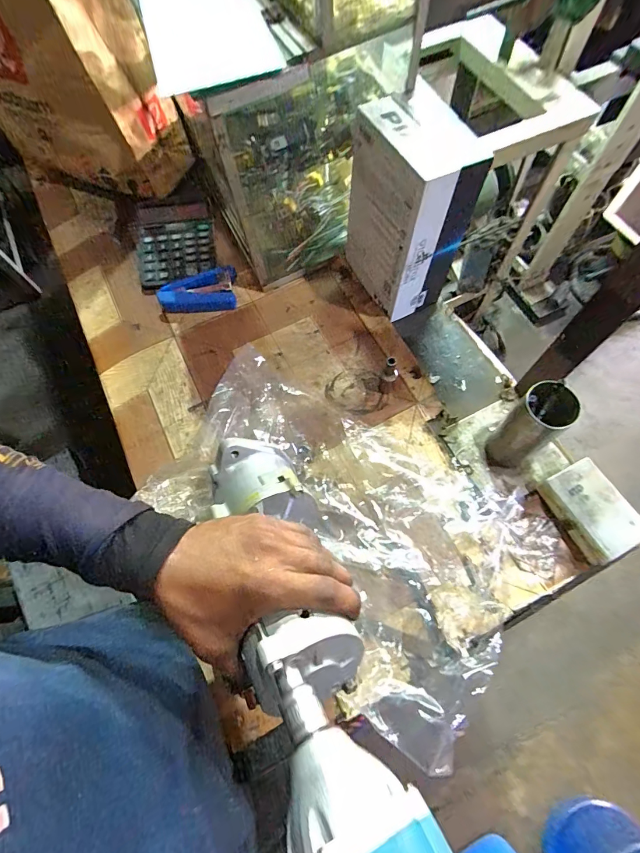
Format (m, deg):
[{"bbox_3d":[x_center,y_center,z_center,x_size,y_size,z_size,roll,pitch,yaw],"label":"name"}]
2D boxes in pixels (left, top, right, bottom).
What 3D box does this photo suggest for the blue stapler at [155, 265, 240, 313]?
[{"bbox_3d":[-0.180,-0.199,0.582,0.111,0.034,0.047,-10,68,-1],"label":"blue stapler"}]

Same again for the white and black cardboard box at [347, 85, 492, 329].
[{"bbox_3d":[0.102,-0.258,0.490,0.089,0.201,0.140,-28,70,-8],"label":"white and black cardboard box"}]

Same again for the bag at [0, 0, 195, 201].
[{"bbox_3d":[-0.415,-0.535,0.545,0.371,0.376,0.110,21,71,11],"label":"bag"}]

